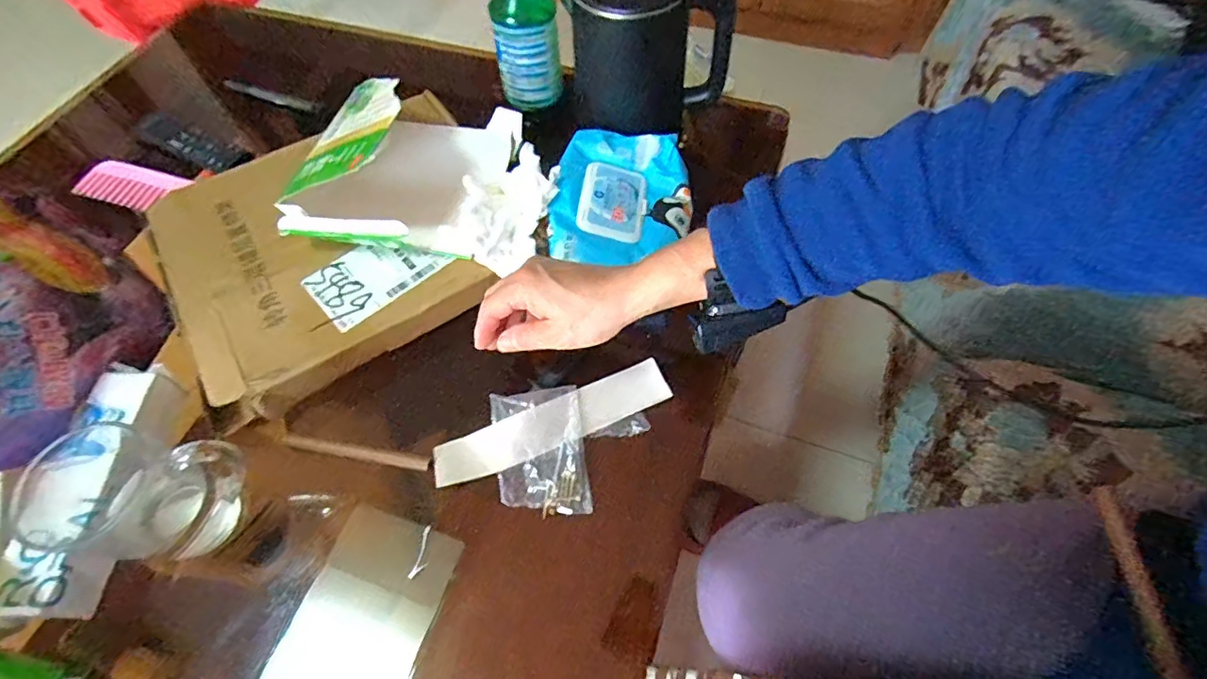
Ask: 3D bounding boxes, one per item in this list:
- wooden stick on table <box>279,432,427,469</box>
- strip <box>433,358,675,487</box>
[{"bbox_3d":[-0.206,0.094,0.435,0.121,0.013,0.011,7,61,6],"label":"wooden stick on table"},{"bbox_3d":[-0.041,0.069,0.441,0.205,0.024,0.042,-20,61,-9],"label":"strip"}]

